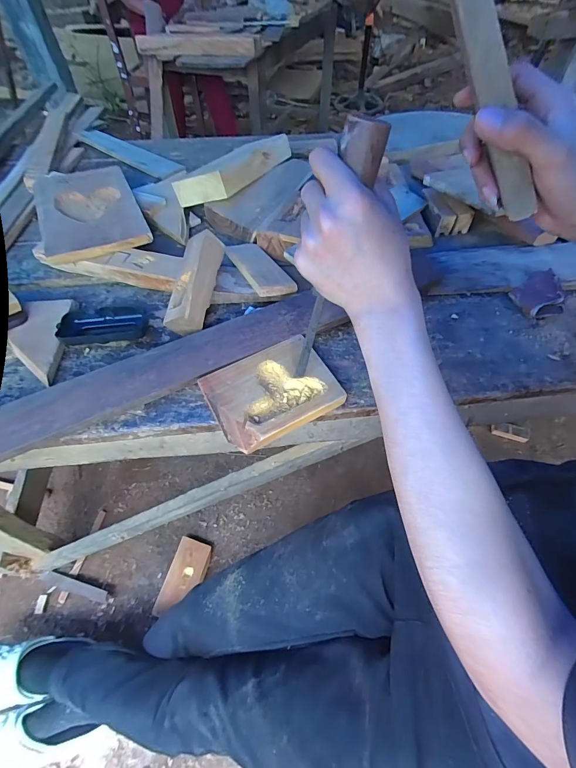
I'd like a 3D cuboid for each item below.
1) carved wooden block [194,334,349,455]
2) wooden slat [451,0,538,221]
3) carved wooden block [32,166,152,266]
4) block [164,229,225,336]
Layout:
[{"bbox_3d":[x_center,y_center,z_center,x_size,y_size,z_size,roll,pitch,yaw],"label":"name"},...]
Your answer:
[{"bbox_3d":[-0.019,0.008,0.427,0.141,0.021,0.110,-25,57,-17],"label":"carved wooden block"},{"bbox_3d":[0.140,-0.223,0.252,0.023,0.218,0.022,-2,45,45],"label":"wooden slat"},{"bbox_3d":[-0.332,-0.294,0.597,0.151,0.018,0.255,-23,60,-15],"label":"carved wooden block"},{"bbox_3d":[-0.130,-0.138,0.498,0.046,0.043,0.150,-14,59,41],"label":"block"}]

